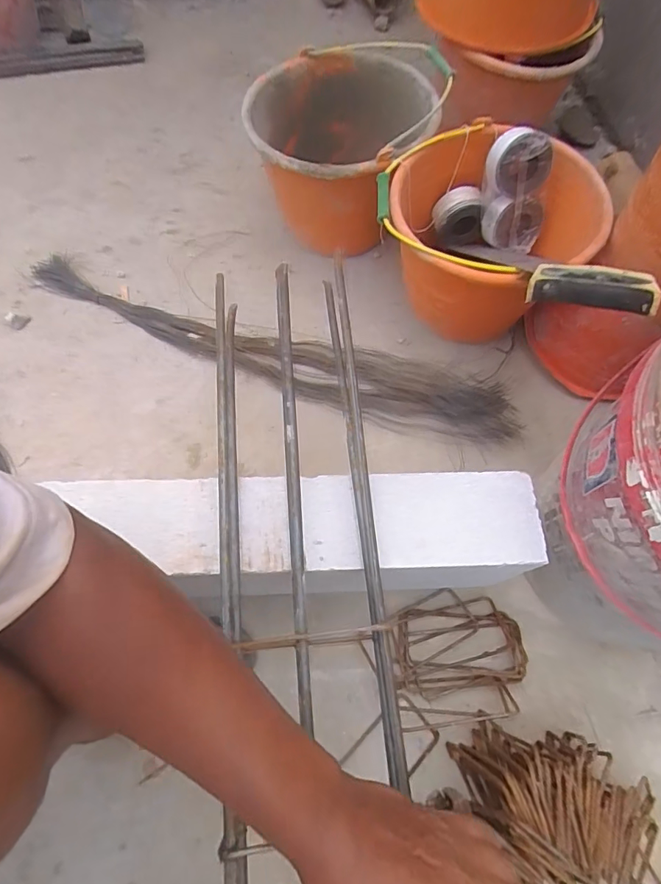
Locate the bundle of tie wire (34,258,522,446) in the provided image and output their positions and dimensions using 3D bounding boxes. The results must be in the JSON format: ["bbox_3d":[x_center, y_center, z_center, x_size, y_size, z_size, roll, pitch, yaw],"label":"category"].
[{"bbox_3d":[-0.129,-0.168,0.813,0.885,0.026,0.114,19,66,6],"label":"bundle of tie wire"}]

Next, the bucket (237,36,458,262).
[{"bbox_3d":[0.023,-0.486,0.850,0.308,0.249,0.300,1,66,-2],"label":"bucket"}]

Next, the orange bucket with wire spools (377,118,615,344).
[{"bbox_3d":[0.214,-0.296,0.744,0.268,0.243,0.268,1,66,-2],"label":"orange bucket with wire spools"}]

